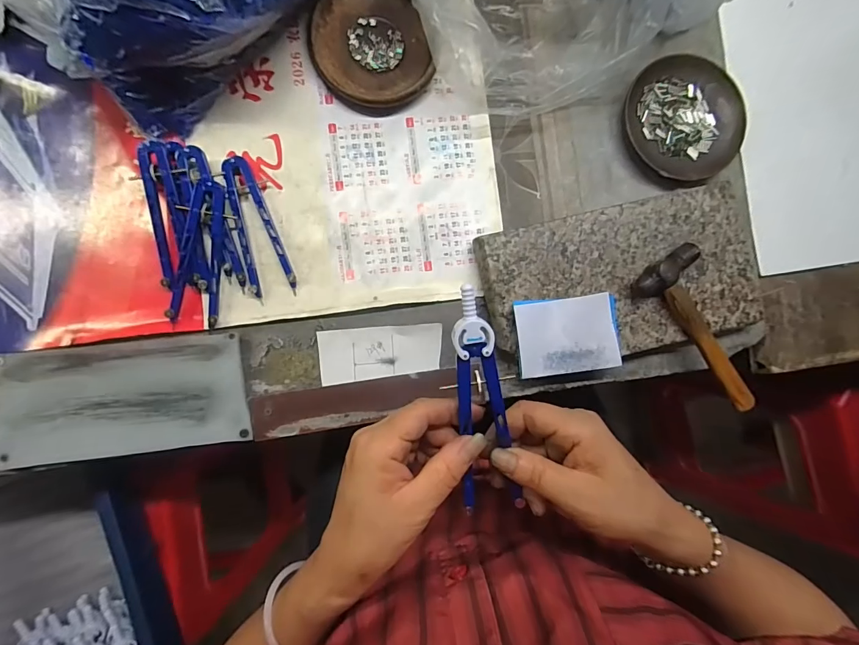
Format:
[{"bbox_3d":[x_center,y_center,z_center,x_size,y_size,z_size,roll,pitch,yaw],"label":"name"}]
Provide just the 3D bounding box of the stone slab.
[{"bbox_3d":[0.173,-0.039,0.366,0.247,0.030,0.130,-13,90,-5],"label":"stone slab"}]

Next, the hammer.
[{"bbox_3d":[0.239,0.011,0.350,0.062,0.022,0.151,-31,91,-4],"label":"hammer"}]

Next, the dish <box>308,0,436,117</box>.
[{"bbox_3d":[-0.053,-0.250,0.360,0.100,0.016,0.113,-13,90,-5],"label":"dish"}]

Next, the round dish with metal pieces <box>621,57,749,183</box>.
[{"bbox_3d":[0.241,-0.192,0.382,0.111,0.015,0.118,0,89,-5],"label":"round dish with metal pieces"}]

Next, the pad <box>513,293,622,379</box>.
[{"bbox_3d":[0.120,0.011,0.345,0.095,0.016,0.065,-5,89,-5],"label":"pad"}]

